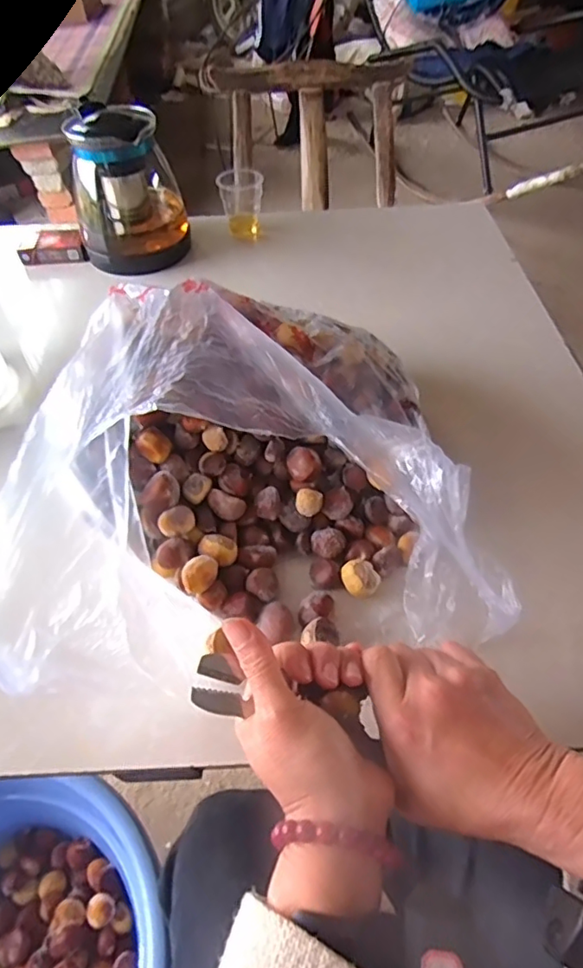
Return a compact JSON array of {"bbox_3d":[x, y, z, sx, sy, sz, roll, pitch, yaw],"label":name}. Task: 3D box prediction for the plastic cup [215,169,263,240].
[{"bbox_3d":[-0.073,-0.412,0.824,0.065,0.079,0.068,-2,50,-1],"label":"plastic cup"}]

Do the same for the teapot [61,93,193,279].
[{"bbox_3d":[-0.220,-0.390,0.760,0.134,0.180,0.115,-4,50,-3],"label":"teapot"}]

